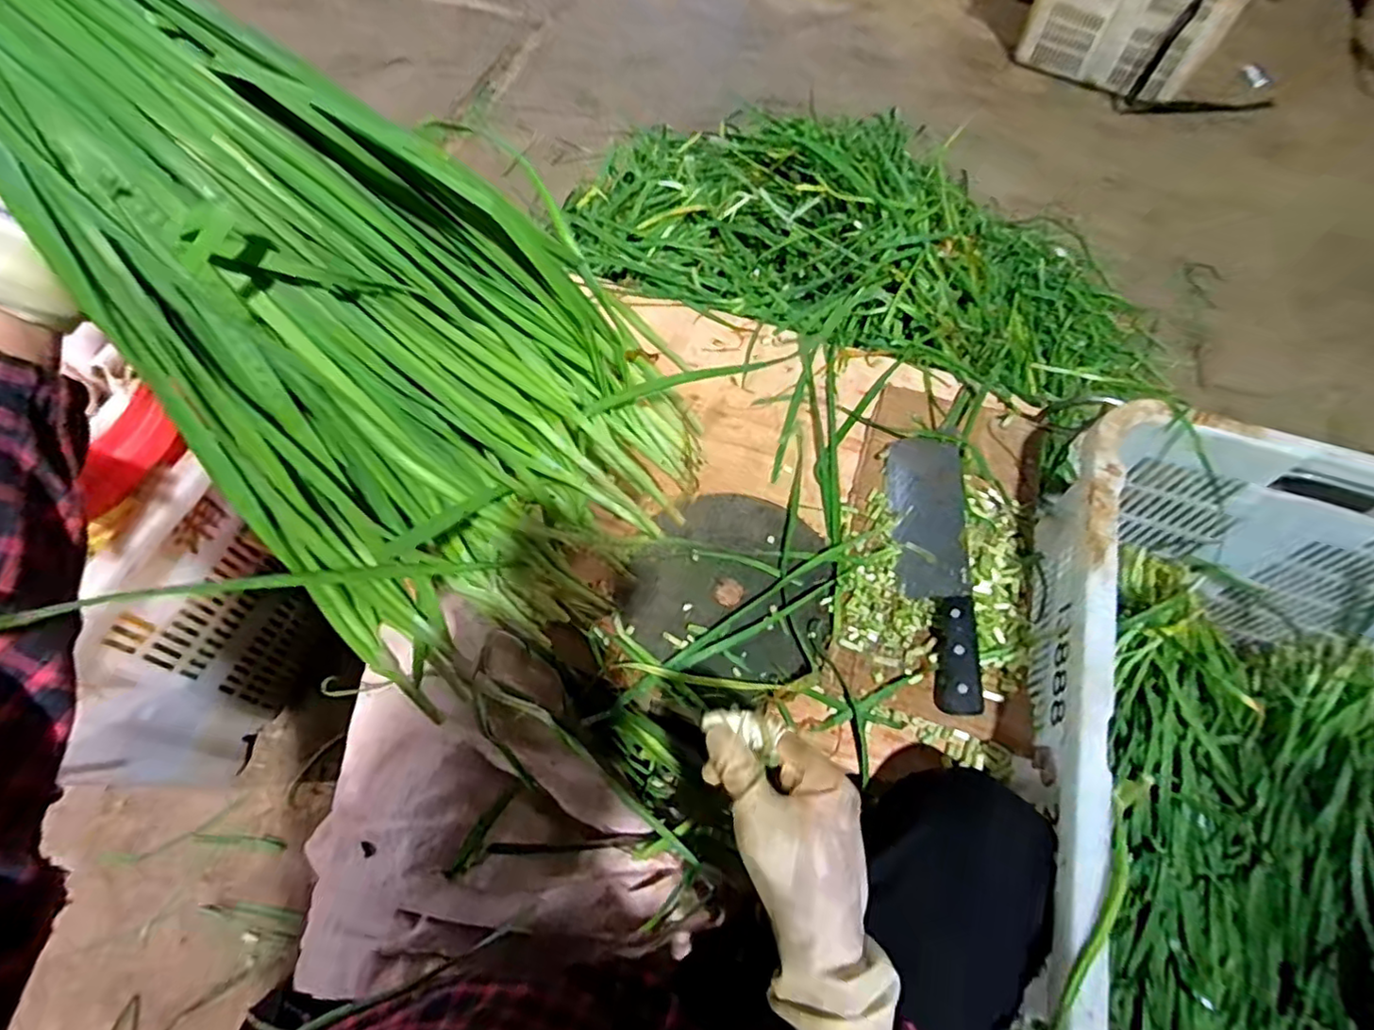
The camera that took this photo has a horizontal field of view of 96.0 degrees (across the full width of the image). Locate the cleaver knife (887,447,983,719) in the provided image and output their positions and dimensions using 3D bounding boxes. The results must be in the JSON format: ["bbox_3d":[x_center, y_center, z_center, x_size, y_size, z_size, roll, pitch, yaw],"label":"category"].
[{"bbox_3d":[0.237,0.042,0.574,0.026,0.067,0.273,26,54,-35],"label":"cleaver knife"}]

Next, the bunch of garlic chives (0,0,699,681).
[{"bbox_3d":[-0.186,-0.108,0.242,0.454,0.106,0.189,42,58,-28],"label":"bunch of garlic chives"}]

